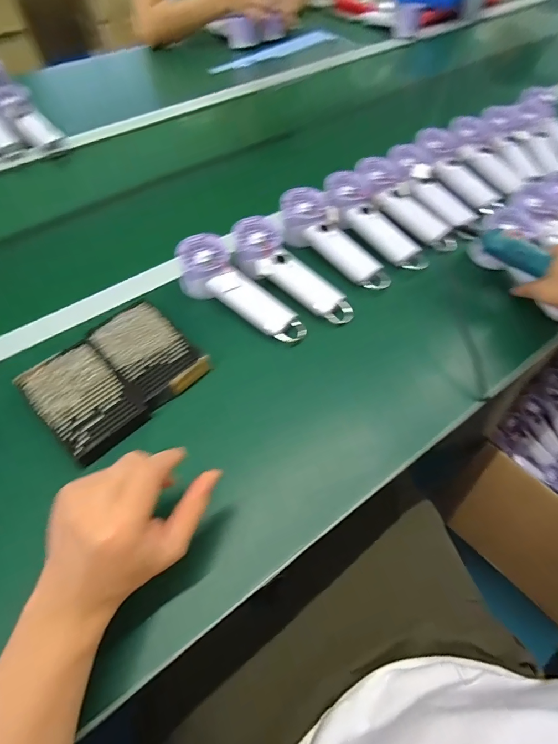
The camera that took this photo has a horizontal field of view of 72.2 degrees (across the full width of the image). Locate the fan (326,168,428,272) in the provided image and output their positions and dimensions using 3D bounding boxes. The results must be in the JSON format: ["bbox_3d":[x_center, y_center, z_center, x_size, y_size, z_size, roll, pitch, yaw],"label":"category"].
[{"bbox_3d":[0.144,-0.230,0.590,0.062,0.033,0.203,-38,82,-22],"label":"fan"}]

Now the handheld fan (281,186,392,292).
[{"bbox_3d":[0.081,-0.192,0.567,0.072,0.039,0.199,-38,79,-22],"label":"handheld fan"}]

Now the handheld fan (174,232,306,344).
[{"bbox_3d":[-0.051,-0.104,0.517,0.200,0.056,0.069,39,64,7],"label":"handheld fan"}]

